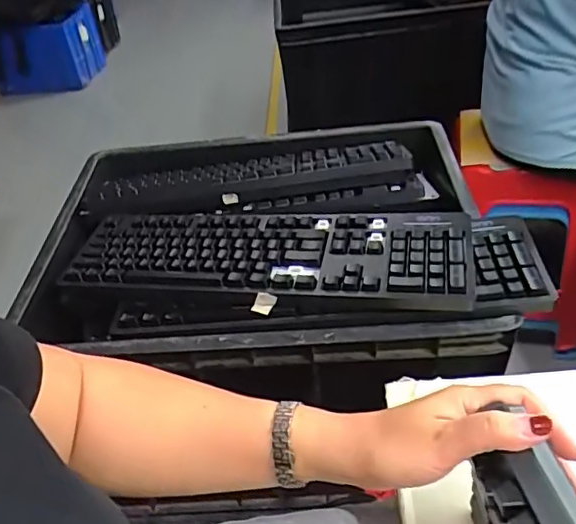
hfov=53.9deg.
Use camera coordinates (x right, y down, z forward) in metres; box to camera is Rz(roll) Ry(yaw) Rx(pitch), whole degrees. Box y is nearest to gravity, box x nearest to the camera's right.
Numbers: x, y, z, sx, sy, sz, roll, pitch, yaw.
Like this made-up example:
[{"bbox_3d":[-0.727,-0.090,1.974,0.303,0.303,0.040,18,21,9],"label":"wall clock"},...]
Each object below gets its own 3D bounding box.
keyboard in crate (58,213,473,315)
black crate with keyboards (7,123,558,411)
[{"bbox_3d":[-0.029,-0.013,0.620,0.434,0.022,0.132,3,40,12],"label":"keyboard in crate"},{"bbox_3d":[-0.026,-0.054,0.737,0.554,0.118,0.436,-3,40,6],"label":"black crate with keyboards"}]

